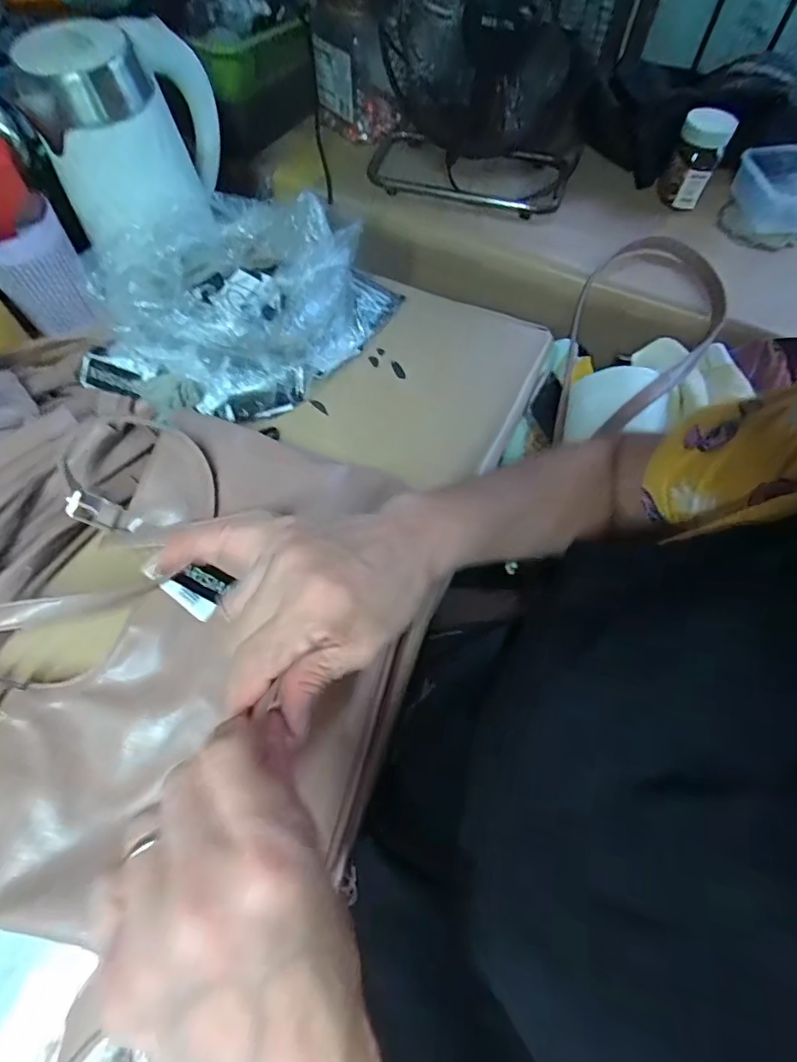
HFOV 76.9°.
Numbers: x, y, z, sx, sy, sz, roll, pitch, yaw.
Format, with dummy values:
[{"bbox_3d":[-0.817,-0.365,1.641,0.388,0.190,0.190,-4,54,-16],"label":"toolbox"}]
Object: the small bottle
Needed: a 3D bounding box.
[{"bbox_3d":[0.423,-0.532,0.714,0.065,0.097,0.074,25,65,12],"label":"small bottle"}]

